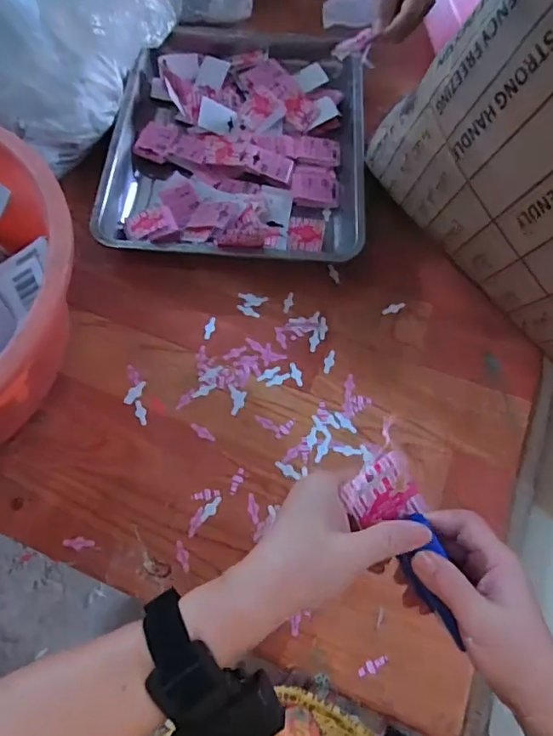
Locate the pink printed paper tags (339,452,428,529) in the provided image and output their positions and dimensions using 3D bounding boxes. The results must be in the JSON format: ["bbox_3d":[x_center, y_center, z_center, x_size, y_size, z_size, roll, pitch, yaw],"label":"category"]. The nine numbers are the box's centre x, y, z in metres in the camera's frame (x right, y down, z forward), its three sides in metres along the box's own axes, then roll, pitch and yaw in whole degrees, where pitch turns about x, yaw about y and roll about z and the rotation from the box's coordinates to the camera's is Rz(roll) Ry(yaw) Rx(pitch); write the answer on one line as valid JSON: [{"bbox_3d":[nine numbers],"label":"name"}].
[{"bbox_3d":[0.070,0.085,0.356,0.047,0.057,0.008,-34,30,-10],"label":"pink printed paper tags"}]

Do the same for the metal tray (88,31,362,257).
[{"bbox_3d":[-0.050,-0.327,0.775,0.341,0.051,0.439,3,63,0],"label":"metal tray"}]

